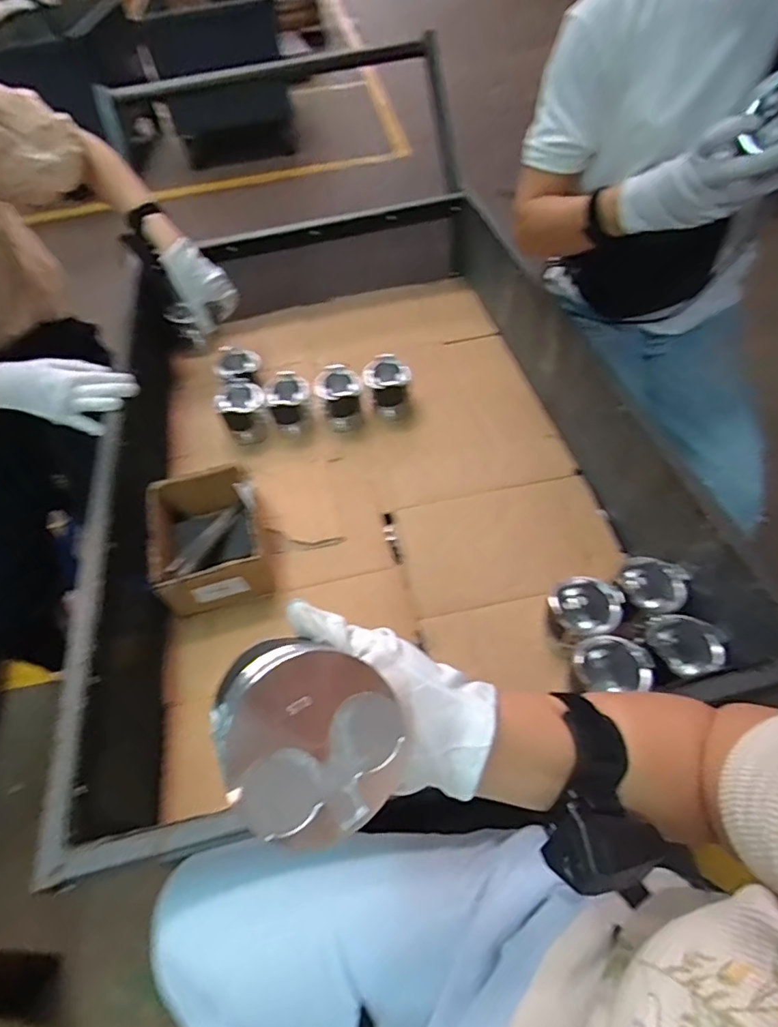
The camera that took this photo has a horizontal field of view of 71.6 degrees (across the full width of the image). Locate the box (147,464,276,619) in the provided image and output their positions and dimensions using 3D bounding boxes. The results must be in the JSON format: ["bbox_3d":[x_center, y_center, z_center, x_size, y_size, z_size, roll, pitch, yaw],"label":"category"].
[{"bbox_3d":[-0.275,0.034,0.828,0.160,0.113,0.203,-12,52,-4],"label":"box"}]

